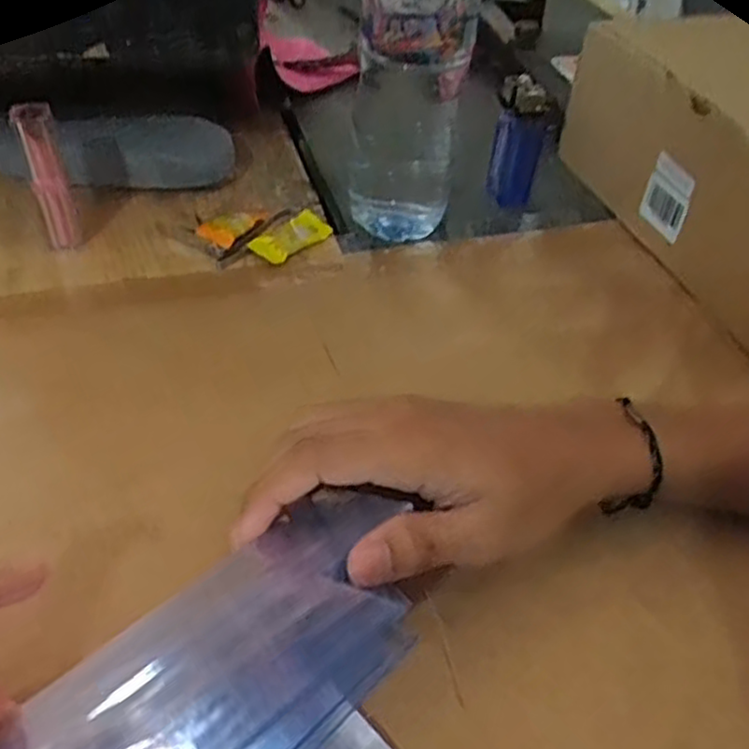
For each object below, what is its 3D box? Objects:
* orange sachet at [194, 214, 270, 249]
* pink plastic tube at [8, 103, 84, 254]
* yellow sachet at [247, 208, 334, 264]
[{"bbox_3d":[-0.091,-0.093,0.463,0.027,0.011,0.045,23,47,16],"label":"orange sachet"},{"bbox_3d":[-0.184,-0.107,0.416,0.020,0.085,0.020,-19,50,-23],"label":"pink plastic tube"},{"bbox_3d":[-0.052,-0.086,0.463,0.027,0.010,0.054,34,51,24],"label":"yellow sachet"}]

